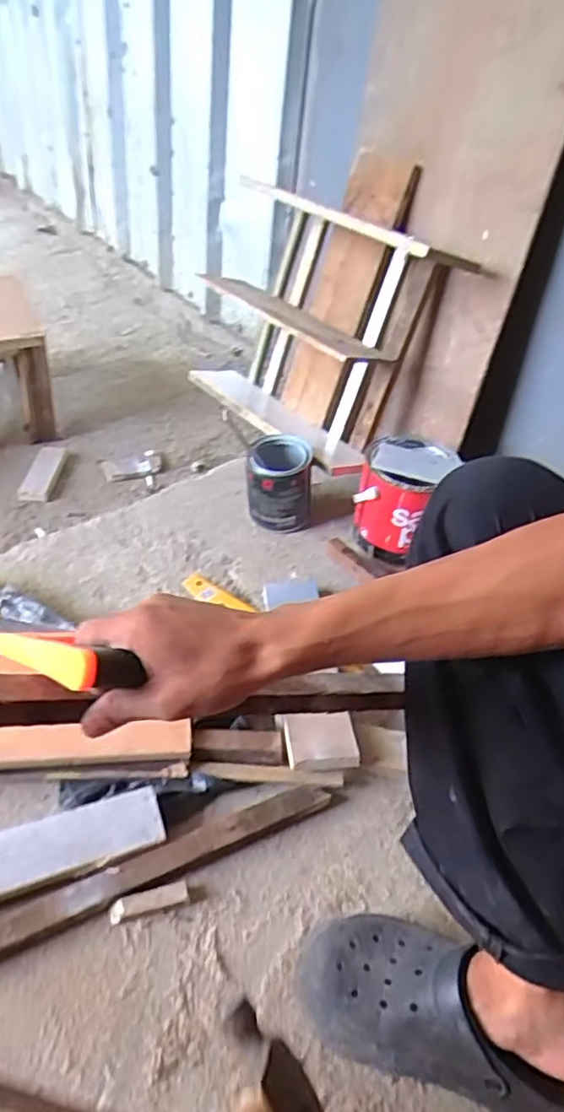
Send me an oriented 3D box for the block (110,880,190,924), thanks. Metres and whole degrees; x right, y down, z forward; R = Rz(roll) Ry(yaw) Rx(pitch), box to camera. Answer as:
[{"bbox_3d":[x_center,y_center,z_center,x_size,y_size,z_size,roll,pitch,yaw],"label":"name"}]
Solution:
[{"bbox_3d":[-0.134,0.352,0.656,0.077,0.019,0.021,-9,44,-17],"label":"block"}]

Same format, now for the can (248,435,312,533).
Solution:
[{"bbox_3d":[-0.006,-0.117,1.096,0.104,0.146,0.102,4,42,-3],"label":"can"}]

